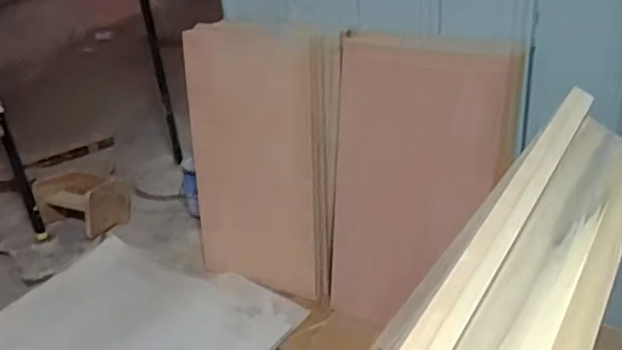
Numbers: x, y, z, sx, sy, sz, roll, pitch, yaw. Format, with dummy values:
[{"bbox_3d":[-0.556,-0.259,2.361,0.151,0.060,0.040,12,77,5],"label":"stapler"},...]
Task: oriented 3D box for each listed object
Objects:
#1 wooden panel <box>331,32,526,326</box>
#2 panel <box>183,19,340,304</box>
[{"bbox_3d":[0.262,0.039,1.519,0.475,0.770,0.044,7,9,32],"label":"wooden panel"},{"bbox_3d":[-0.145,-0.042,1.695,0.446,0.749,0.043,5,10,16],"label":"panel"}]

